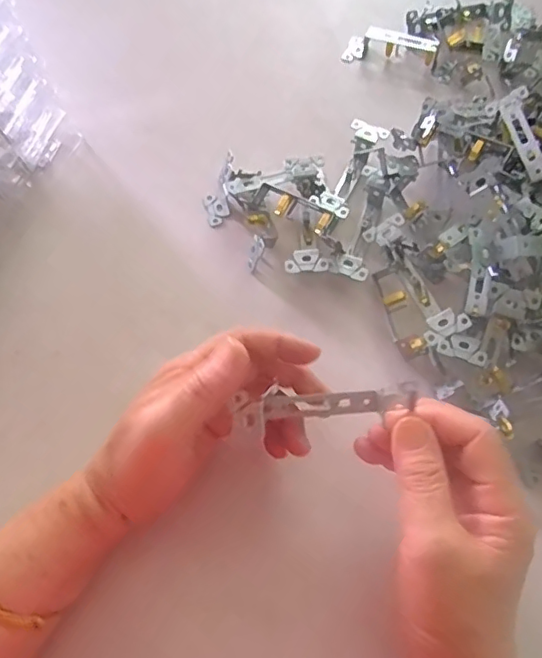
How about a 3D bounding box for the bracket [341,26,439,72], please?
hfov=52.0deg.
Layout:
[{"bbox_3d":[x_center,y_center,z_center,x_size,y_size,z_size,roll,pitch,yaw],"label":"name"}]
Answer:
[{"bbox_3d":[0.114,-0.268,0.531,0.086,0.030,0.022,14,65,11],"label":"bracket"}]

